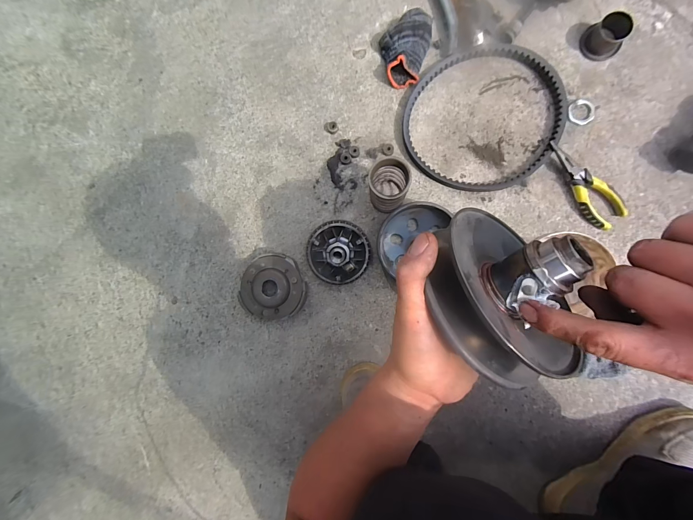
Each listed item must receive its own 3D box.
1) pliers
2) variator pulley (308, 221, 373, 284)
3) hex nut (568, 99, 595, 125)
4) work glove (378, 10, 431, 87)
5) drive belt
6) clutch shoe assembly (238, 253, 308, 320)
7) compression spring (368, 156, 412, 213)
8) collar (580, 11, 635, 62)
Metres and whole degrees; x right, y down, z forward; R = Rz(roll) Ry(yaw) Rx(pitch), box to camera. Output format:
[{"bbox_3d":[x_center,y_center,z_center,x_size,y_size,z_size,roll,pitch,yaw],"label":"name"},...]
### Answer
[{"bbox_3d":[0.373,-0.119,0.486,0.054,0.025,0.154,-38,87,5],"label":"pliers"},{"bbox_3d":[-0.015,-0.016,0.513,0.103,0.043,0.109,0,91,6],"label":"variator pulley"},{"bbox_3d":[0.378,-0.238,0.495,0.041,0.004,0.040,-15,89,6],"label":"hex nut"},{"bbox_3d":[0.094,-0.348,0.508,0.075,0.040,0.106,17,92,6],"label":"work glove"},{"bbox_3d":[0.220,-0.226,0.501,0.250,0.020,0.226,-5,90,6],"label":"drive belt"},{"bbox_3d":[-0.125,0.044,0.524,0.112,0.035,0.110,1,91,6],"label":"clutch shoe assembly"},{"bbox_3d":[0.065,-0.113,0.470,0.054,0.115,0.057,0,91,6],"label":"compression spring"},{"bbox_3d":[0.397,-0.341,0.470,0.047,0.037,0.058,-44,86,5],"label":"collar"}]

